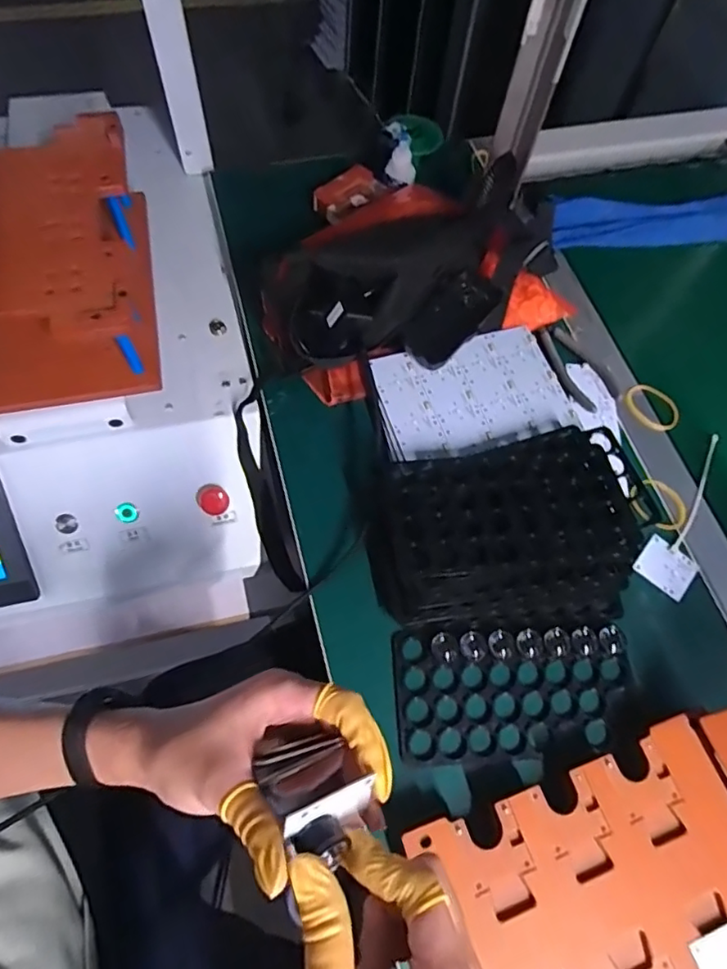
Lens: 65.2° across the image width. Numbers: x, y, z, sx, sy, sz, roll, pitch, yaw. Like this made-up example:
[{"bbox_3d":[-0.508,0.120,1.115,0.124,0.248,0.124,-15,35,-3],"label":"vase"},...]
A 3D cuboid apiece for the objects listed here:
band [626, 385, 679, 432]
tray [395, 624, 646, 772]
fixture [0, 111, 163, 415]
[{"bbox_3d":[0.308,-0.083,0.604,0.058,0.009,0.051,37,65,15],"label":"band"},{"bbox_3d":[0.127,0.170,0.464,0.197,0.022,0.098,-1,61,-5],"label":"tray"},{"bbox_3d":[-0.315,-0.205,0.562,0.199,0.137,0.273,-12,63,-11],"label":"fixture"}]

